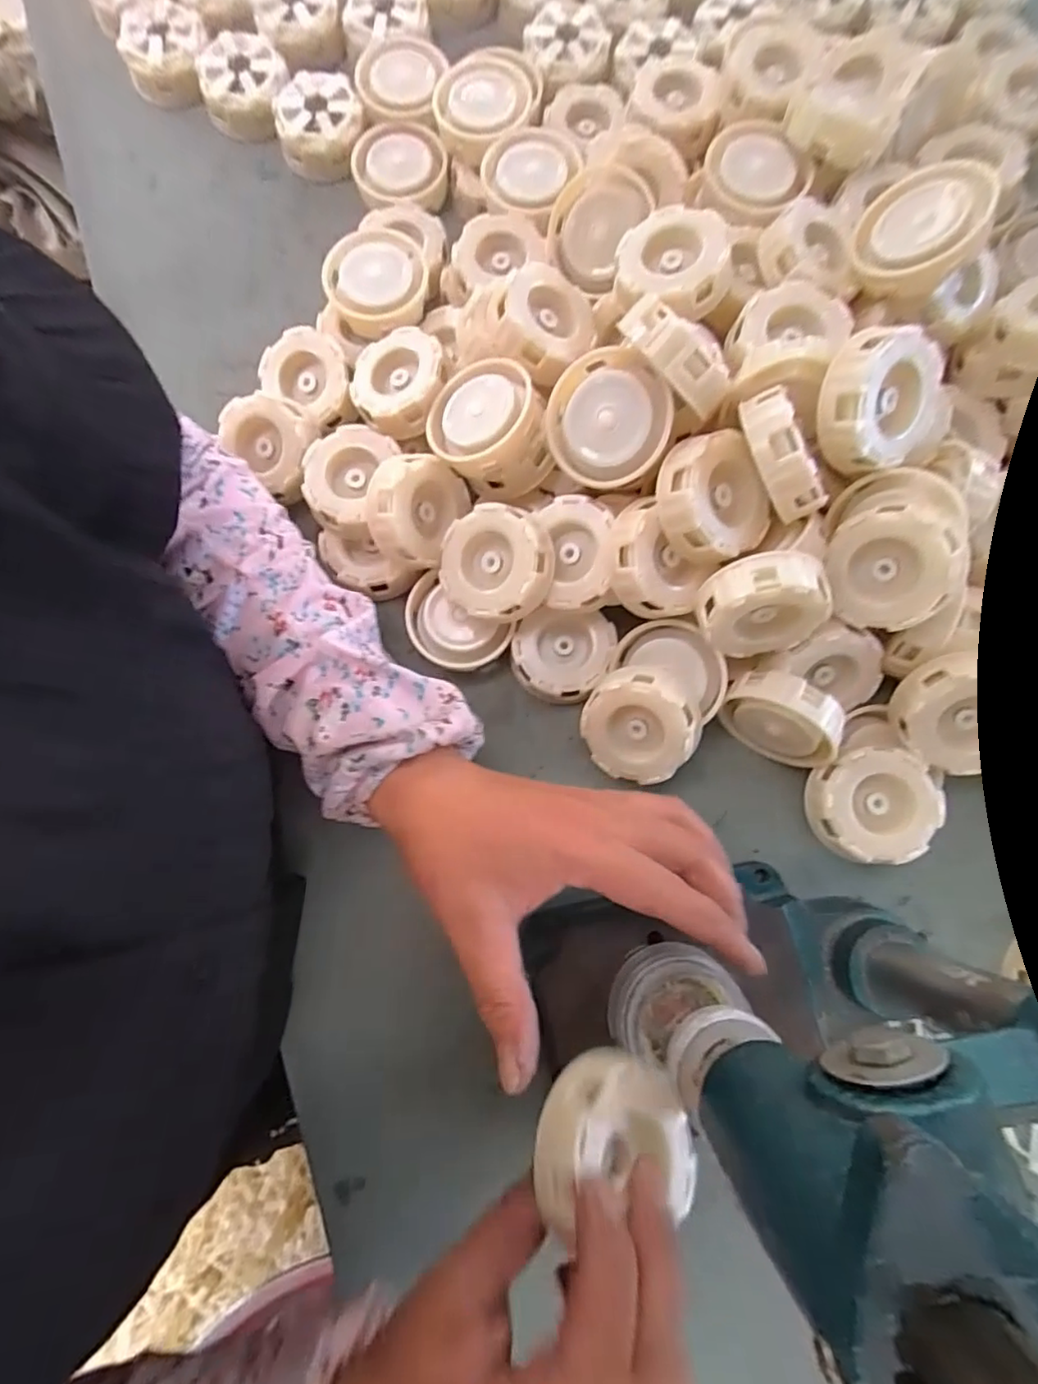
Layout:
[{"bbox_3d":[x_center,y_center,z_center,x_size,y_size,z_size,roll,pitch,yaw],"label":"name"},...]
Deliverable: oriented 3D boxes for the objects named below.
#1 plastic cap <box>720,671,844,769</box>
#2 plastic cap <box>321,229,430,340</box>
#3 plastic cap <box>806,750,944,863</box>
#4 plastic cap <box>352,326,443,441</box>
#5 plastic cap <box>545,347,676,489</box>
[{"bbox_3d":[0.142,0.014,0.326,0.064,0.048,0.029,35,81,7],"label":"plastic cap"},{"bbox_3d":[-0.087,-0.253,0.371,0.061,0.019,0.065,0,79,0],"label":"plastic cap"},{"bbox_3d":[0.189,0.061,0.322,0.061,0.023,0.057,0,79,0],"label":"plastic cap"},{"bbox_3d":[-0.072,-0.184,0.352,0.054,0.023,0.061,-5,79,-1],"label":"plastic cap"},{"bbox_3d":[0.047,-0.136,0.307,0.062,0.021,0.060,9,106,34],"label":"plastic cap"}]

